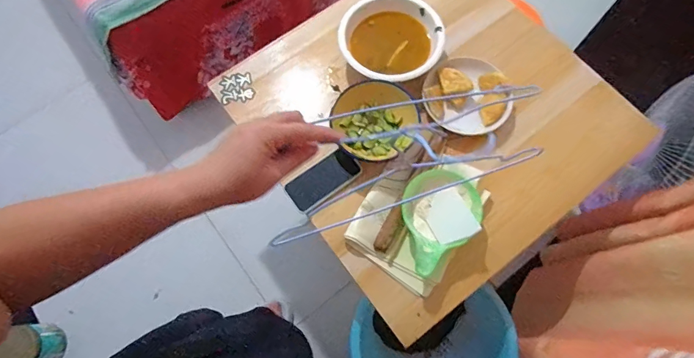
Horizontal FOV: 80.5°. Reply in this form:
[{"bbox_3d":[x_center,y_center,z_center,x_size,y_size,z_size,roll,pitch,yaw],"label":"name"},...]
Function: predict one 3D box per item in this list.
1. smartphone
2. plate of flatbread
[{"bbox_3d":[-0.047,0.000,0.821,0.147,0.016,0.068,-34,84,-9],"label":"smartphone"},{"bbox_3d":[0.258,-0.174,0.876,0.174,0.041,0.178,-37,76,-10],"label":"plate of flatbread"}]

